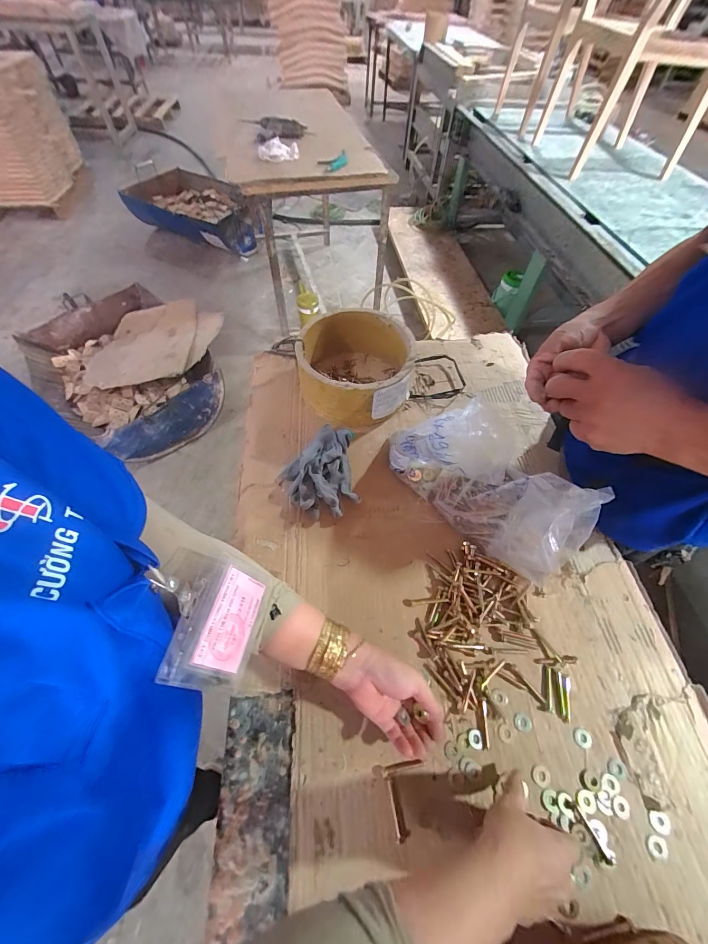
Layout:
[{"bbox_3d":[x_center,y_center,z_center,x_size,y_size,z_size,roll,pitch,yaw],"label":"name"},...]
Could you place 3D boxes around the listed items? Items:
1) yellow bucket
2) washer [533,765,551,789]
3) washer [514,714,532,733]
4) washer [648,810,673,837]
[{"bbox_3d":[0.002,-0.200,0.651,0.216,0.102,0.212,1,58,-2],"label":"yellow bucket"},{"bbox_3d":[0.212,0.343,0.379,0.020,0.004,0.018,13,59,5],"label":"washer"},{"bbox_3d":[0.205,0.305,0.409,0.021,0.004,0.018,14,59,6],"label":"washer"},{"bbox_3d":[0.328,0.375,0.360,0.020,0.004,0.018,22,60,11],"label":"washer"}]

